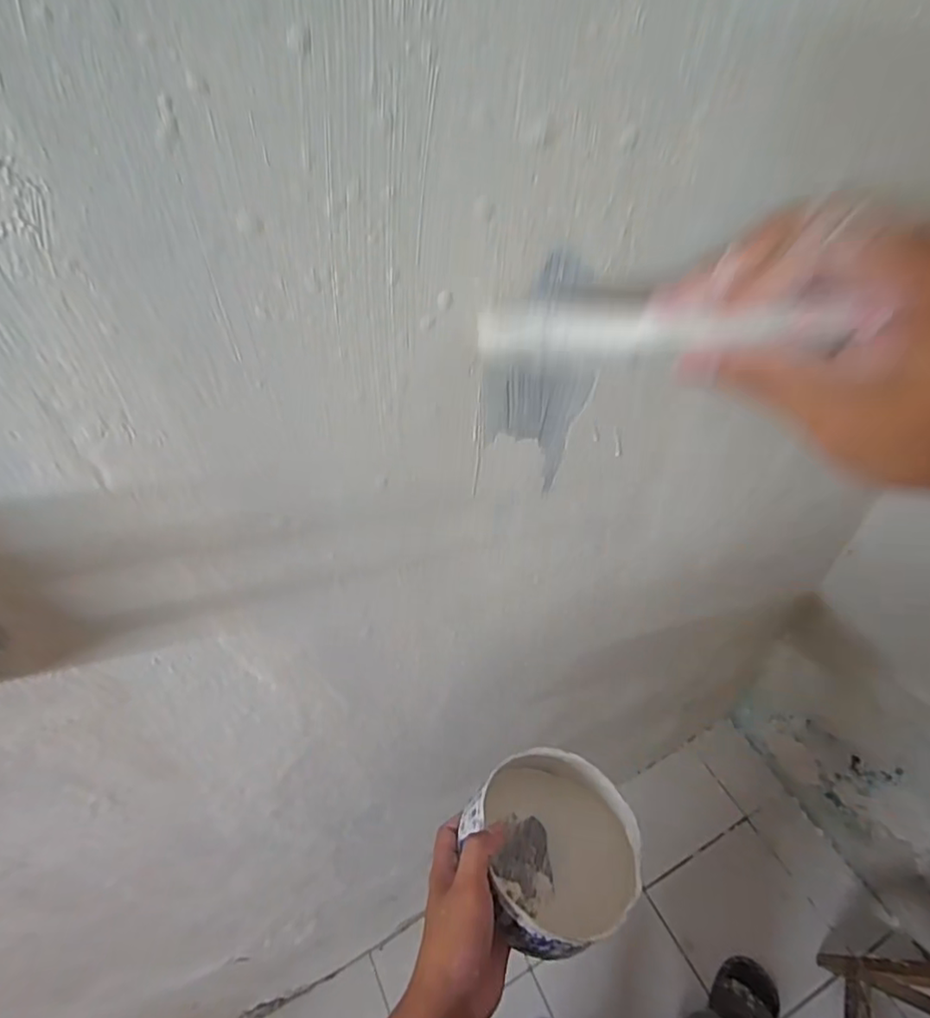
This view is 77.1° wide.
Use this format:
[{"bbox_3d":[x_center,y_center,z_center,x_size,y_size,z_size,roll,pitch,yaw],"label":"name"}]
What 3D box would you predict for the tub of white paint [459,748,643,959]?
[{"bbox_3d":[0.080,0.301,0.518,0.142,0.107,0.136,1,42,-1],"label":"tub of white paint"}]

